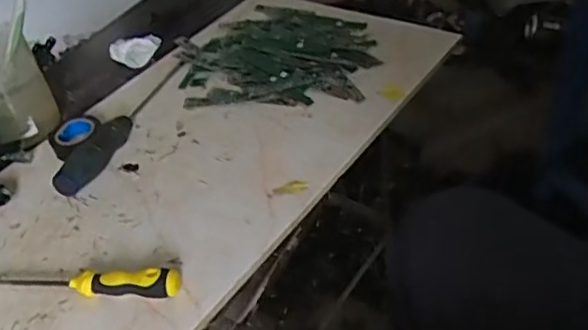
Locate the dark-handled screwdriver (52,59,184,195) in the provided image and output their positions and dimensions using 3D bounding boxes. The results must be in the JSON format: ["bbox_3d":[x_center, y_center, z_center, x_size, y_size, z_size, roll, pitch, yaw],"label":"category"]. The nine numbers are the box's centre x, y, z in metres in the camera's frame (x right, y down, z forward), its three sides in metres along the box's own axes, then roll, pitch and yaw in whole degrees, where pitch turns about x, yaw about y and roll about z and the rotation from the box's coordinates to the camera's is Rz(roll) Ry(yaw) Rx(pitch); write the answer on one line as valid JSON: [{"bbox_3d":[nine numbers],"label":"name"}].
[{"bbox_3d":[-0.176,-0.052,0.642,0.035,0.031,0.228,3,41,15],"label":"dark-handled screwdriver"}]

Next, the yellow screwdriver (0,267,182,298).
[{"bbox_3d":[-0.163,0.090,0.478,0.152,0.021,0.018,-2,40,9],"label":"yellow screwdriver"}]

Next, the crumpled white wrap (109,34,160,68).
[{"bbox_3d":[-0.198,-0.144,0.775,0.062,0.031,0.033,-16,40,-7],"label":"crumpled white wrap"}]

